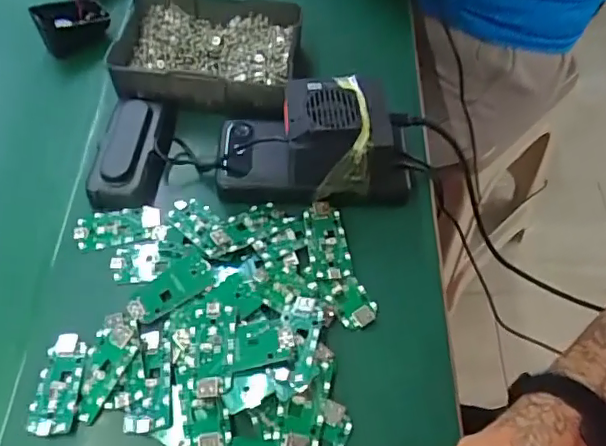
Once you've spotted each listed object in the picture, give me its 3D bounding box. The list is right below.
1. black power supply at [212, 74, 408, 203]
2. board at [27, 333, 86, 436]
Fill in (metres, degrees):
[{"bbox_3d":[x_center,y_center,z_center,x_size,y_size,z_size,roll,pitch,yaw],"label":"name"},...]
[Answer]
[{"bbox_3d":[0.008,-0.069,0.437,0.155,0.071,0.080,2,58,3],"label":"black power supply"},{"bbox_3d":[-0.162,0.107,0.371,0.031,0.007,0.063,-4,58,-1],"label":"board"}]

